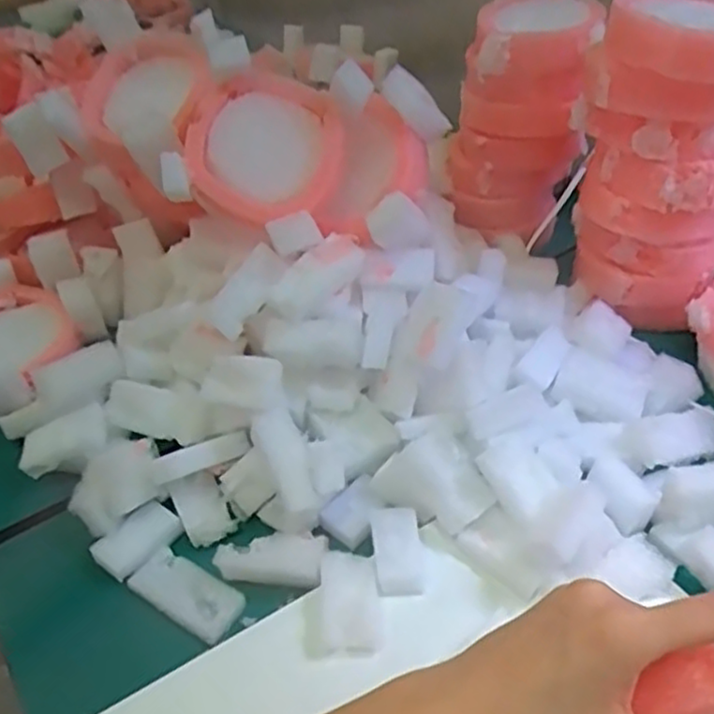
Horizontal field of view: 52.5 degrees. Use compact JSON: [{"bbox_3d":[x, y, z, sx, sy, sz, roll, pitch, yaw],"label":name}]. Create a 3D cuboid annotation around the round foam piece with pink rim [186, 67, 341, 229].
[{"bbox_3d":[-0.057,-0.135,0.468,0.092,0.094,0.021,20,1,-1],"label":"round foam piece with pink rim"}]

